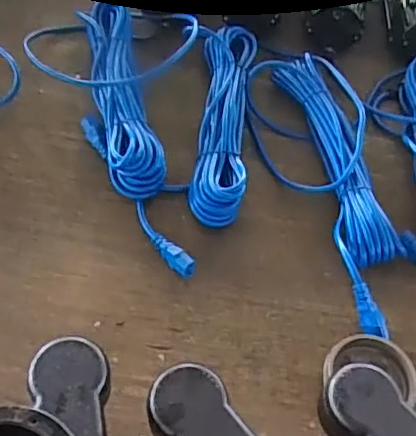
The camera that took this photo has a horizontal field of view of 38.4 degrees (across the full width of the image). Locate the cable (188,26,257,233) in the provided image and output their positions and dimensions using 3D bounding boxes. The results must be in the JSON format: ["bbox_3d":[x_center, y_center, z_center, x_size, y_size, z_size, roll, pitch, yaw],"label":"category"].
[{"bbox_3d":[0.022,-0.131,0.801,0.072,0.049,0.338,5,52,0],"label":"cable"}]

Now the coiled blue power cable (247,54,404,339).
[{"bbox_3d":[0.145,-0.053,0.746,0.141,0.056,0.433,-3,52,-6],"label":"coiled blue power cable"}]

